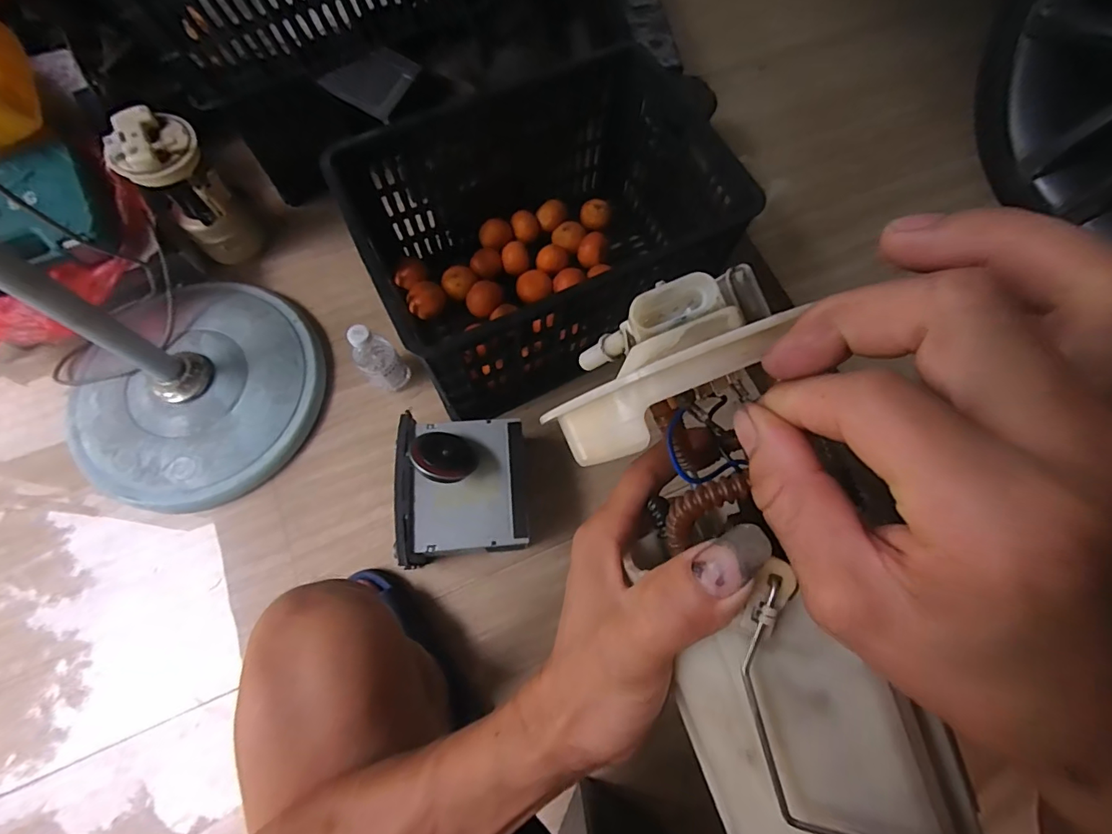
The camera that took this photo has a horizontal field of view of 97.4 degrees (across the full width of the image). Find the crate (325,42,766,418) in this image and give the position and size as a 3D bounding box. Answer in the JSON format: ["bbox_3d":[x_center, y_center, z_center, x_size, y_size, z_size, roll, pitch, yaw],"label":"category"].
[{"bbox_3d":[-0.023,-0.270,0.755,0.484,0.272,0.333,-24,74,-9],"label":"crate"}]

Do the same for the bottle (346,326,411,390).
[{"bbox_3d":[-0.277,-0.091,0.756,0.059,0.147,0.056,0,72,-1],"label":"bottle"}]

